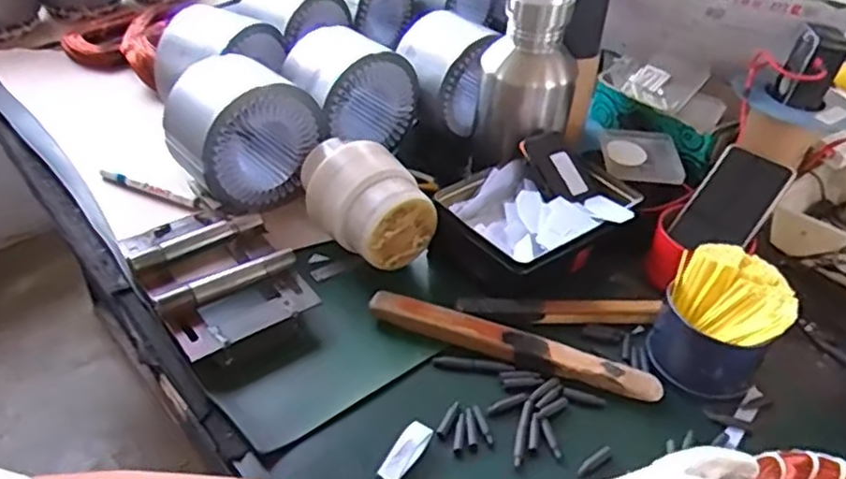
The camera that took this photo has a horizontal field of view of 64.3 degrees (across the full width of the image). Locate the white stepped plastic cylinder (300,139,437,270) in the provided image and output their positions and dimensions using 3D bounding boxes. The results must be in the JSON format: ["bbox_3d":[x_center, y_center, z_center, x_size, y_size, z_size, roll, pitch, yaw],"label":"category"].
[{"bbox_3d":[-0.068,-0.041,0.734,0.107,0.101,0.155,-21,44,-27],"label":"white stepped plastic cylinder"}]

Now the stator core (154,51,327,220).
[{"bbox_3d":[-0.208,-0.127,0.791,0.154,0.134,0.113,-31,49,-35],"label":"stator core"}]

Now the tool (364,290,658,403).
[{"bbox_3d":[0.084,0.096,0.634,0.271,0.026,0.035,14,40,14],"label":"tool"}]

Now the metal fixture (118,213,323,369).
[{"bbox_3d":[-0.209,0.035,0.670,0.137,0.054,0.193,-25,46,-30],"label":"metal fixture"}]

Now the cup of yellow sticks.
[{"bbox_3d":[0.273,0.077,0.624,0.100,0.099,0.093,2,38,-1],"label":"cup of yellow sticks"}]

